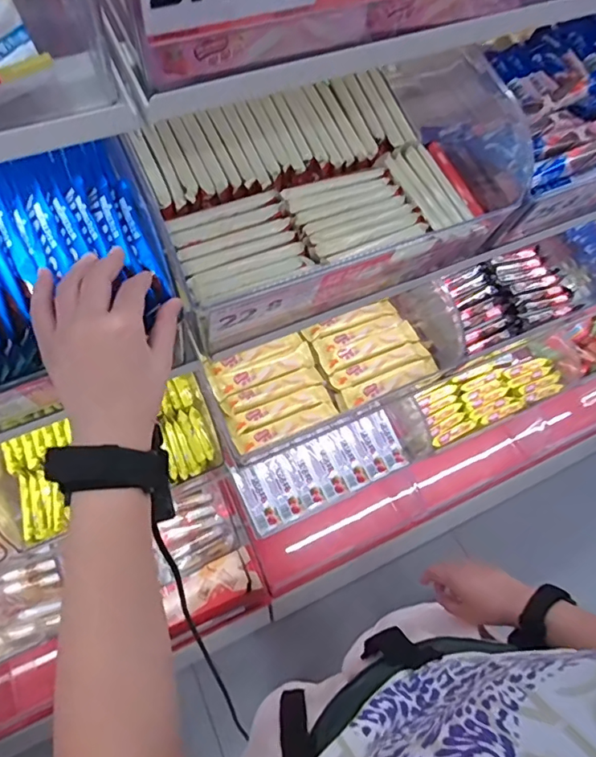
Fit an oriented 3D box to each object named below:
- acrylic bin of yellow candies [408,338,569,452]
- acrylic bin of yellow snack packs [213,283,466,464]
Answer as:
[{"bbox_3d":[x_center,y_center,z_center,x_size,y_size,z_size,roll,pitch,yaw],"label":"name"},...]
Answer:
[{"bbox_3d":[0.371,0.024,0.991,0.345,0.078,0.141,-27,63,-18],"label":"acrylic bin of yellow candies"},{"bbox_3d":[0.058,-0.030,0.709,0.356,0.084,0.153,-21,62,-15],"label":"acrylic bin of yellow snack packs"}]

